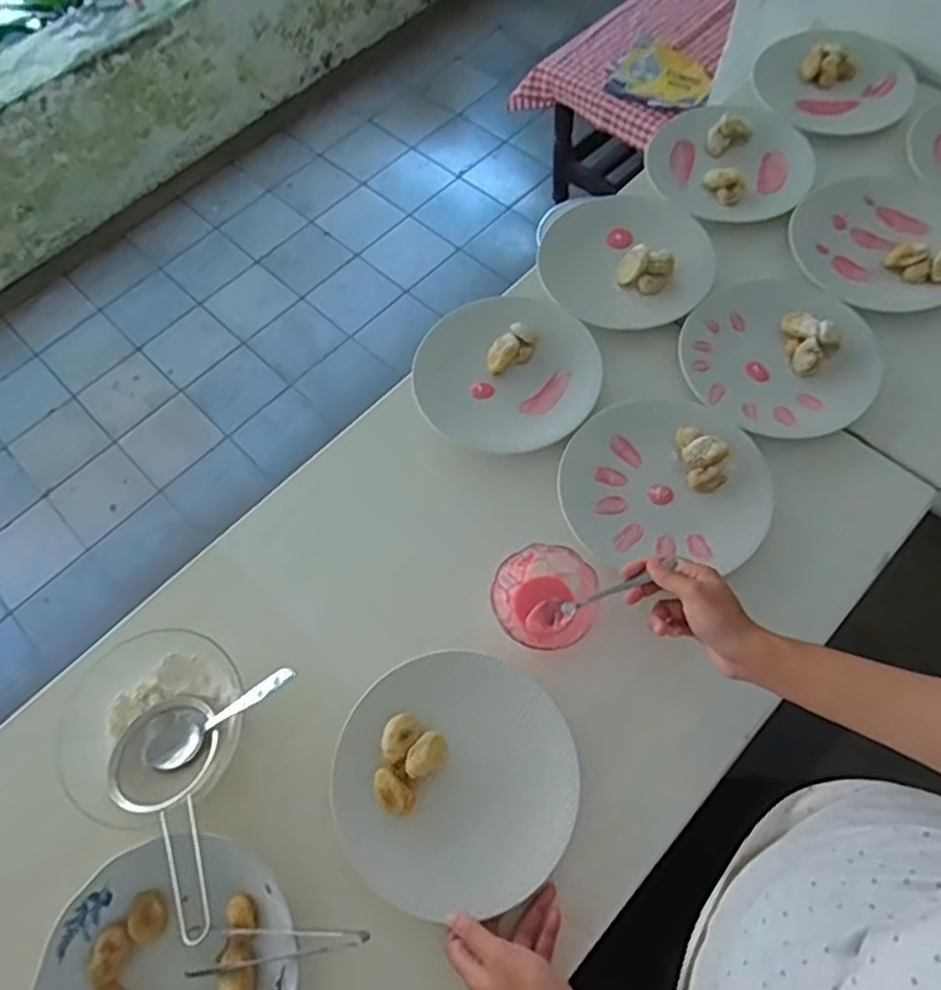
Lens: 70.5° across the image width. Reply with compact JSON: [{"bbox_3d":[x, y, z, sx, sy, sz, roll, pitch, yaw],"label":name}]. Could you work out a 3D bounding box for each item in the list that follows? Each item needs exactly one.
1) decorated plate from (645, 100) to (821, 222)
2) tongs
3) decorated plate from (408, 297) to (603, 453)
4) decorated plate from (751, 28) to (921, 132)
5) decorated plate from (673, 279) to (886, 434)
[{"bbox_3d":[0.326,-0.424,0.830,0.191,0.027,0.181,-1,66,1],"label":"decorated plate"},{"bbox_3d":[-0.145,0.335,0.498,0.149,0.019,0.031,-17,65,16],"label":"tongs"},{"bbox_3d":[0.043,-0.132,0.726,0.197,0.031,0.181,-1,66,1],"label":"decorated plate"},{"bbox_3d":[0.483,-0.553,0.879,0.194,0.023,0.185,-1,66,1],"label":"decorated plate"},{"bbox_3d":[0.328,-0.156,0.712,0.198,0.031,0.197,-1,66,1],"label":"decorated plate"}]

